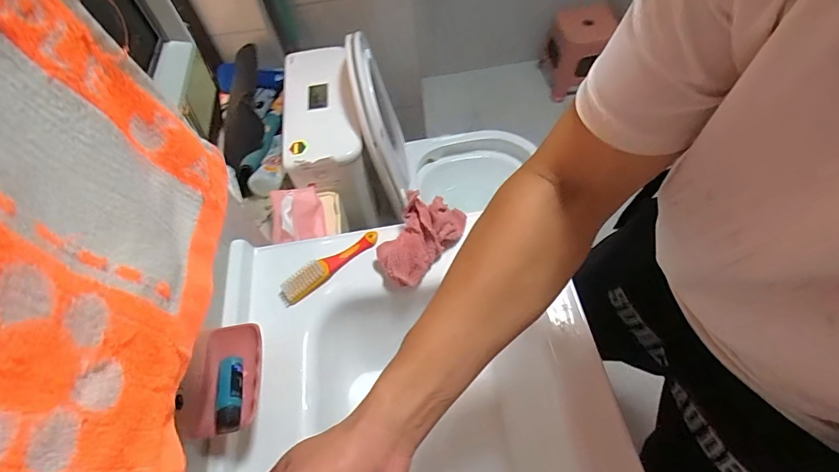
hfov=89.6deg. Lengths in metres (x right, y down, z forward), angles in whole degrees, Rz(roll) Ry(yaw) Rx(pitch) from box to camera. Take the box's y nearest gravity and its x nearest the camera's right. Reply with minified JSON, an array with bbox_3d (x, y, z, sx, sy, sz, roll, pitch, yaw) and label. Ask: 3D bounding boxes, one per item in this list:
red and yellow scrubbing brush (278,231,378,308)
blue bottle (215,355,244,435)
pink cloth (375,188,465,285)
[{"bbox_3d":[-0.141,0.044,0.656,0.172,0.022,0.034,-38,62,-18],"label":"red and yellow scrubbing brush"},{"bbox_3d":[-0.220,0.181,0.490,0.026,0.019,0.085,-16,58,-5],"label":"blue bottle"},{"bbox_3d":[0.002,-0.008,0.627,0.076,0.070,0.153,36,67,24],"label":"pink cloth"}]

